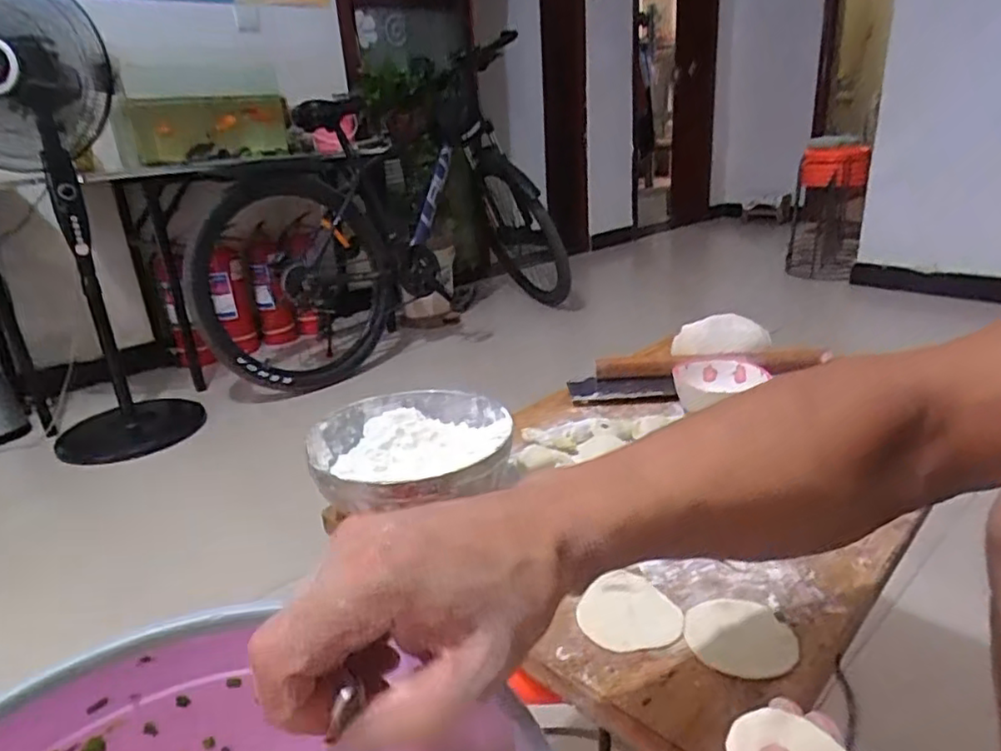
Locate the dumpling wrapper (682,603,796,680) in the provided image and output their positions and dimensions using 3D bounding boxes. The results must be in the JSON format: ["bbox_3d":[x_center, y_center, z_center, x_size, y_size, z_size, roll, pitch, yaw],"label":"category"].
[{"bbox_3d":[0.150,0.164,0.404,0.064,0.004,0.060,-5,22,-6],"label":"dumpling wrapper"}]

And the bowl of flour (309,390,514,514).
[{"bbox_3d":[-0.073,0.065,0.549,0.163,0.052,0.167,-8,23,-13],"label":"bowl of flour"}]

